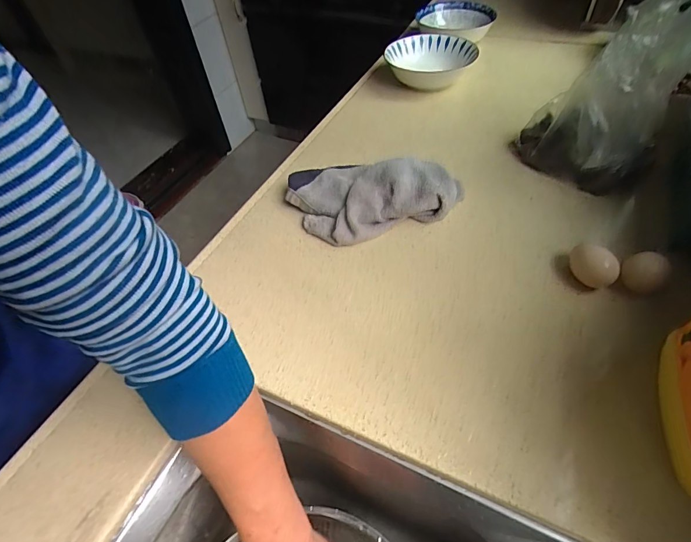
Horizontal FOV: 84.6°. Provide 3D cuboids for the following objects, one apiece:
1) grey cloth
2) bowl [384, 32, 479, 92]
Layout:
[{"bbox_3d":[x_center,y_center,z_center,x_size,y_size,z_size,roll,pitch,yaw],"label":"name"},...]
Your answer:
[{"bbox_3d":[0.039,-0.110,0.521,0.234,0.045,0.146,-10,51,-4],"label":"grey cloth"},{"bbox_3d":[0.167,-0.419,0.755,0.169,0.054,0.175,-2,51,3],"label":"bowl"}]

